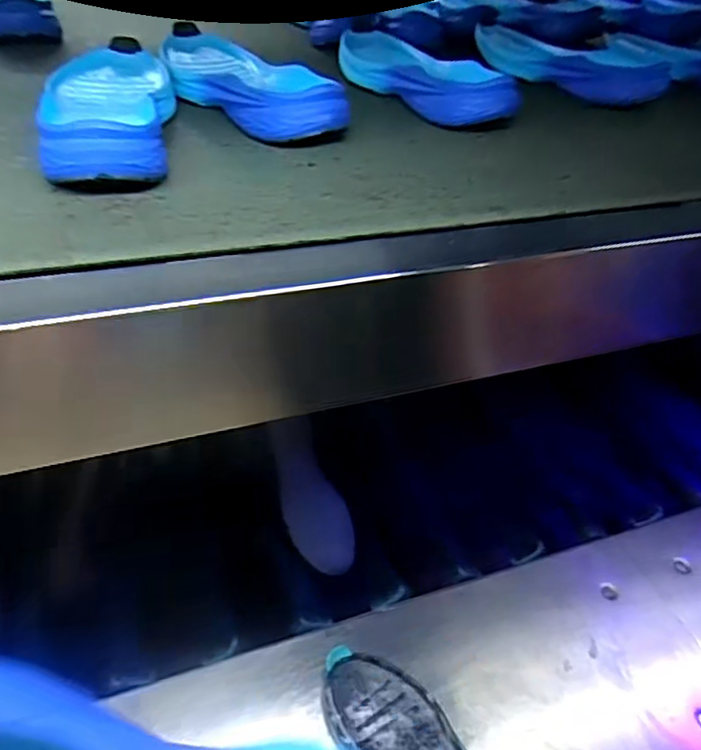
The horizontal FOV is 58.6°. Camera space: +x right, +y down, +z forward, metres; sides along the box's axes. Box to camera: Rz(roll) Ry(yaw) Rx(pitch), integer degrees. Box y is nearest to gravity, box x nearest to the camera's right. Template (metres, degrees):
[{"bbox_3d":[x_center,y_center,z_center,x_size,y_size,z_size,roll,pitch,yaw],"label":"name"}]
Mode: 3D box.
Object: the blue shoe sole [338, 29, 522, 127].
[{"bbox_3d":[0.060,-0.305,0.621,0.105,0.040,0.255,-12,43,-21],"label":"blue shoe sole"}]

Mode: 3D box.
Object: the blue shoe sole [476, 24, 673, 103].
[{"bbox_3d":[0.232,-0.356,0.690,0.081,0.039,0.250,-25,51,-30],"label":"blue shoe sole"}]

